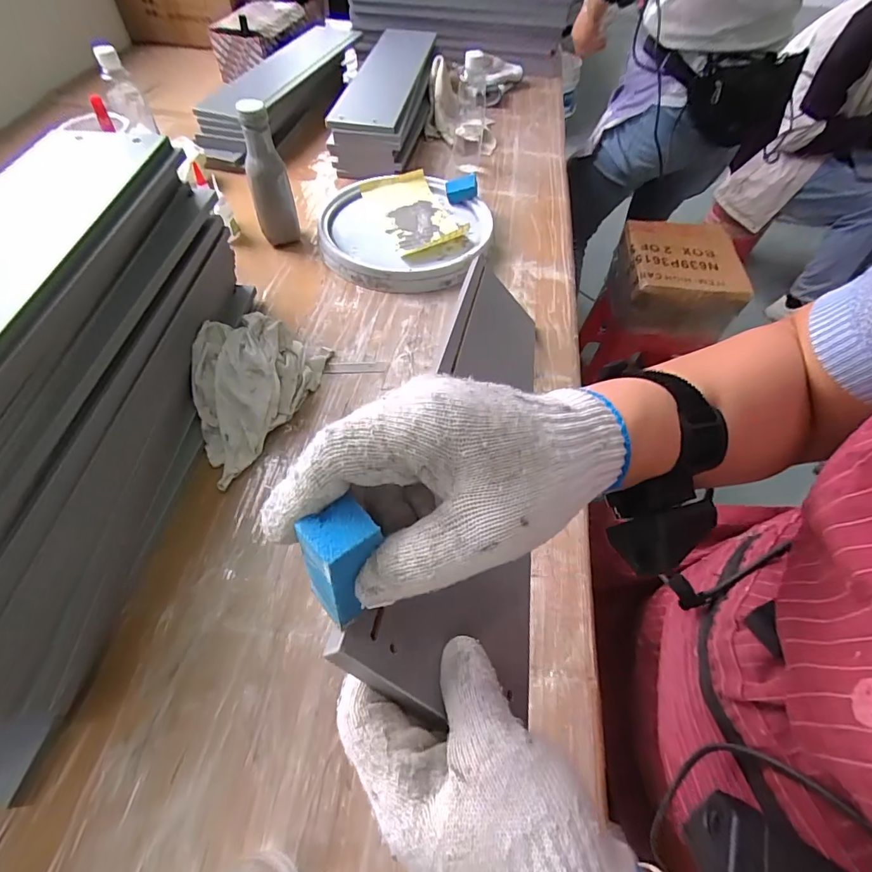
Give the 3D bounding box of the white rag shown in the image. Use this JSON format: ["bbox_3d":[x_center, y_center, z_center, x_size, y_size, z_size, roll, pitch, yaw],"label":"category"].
[{"bbox_3d":[-0.228,-0.058,0.541,0.131,0.082,0.224,8,55,5],"label":"white rag"}]

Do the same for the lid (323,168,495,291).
[{"bbox_3d":[-0.052,-0.353,0.771,0.273,0.047,0.288,0,55,0],"label":"lid"}]

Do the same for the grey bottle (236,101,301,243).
[{"bbox_3d":[-0.259,-0.394,0.701,0.062,0.209,0.052,-13,56,-9],"label":"grey bottle"}]

